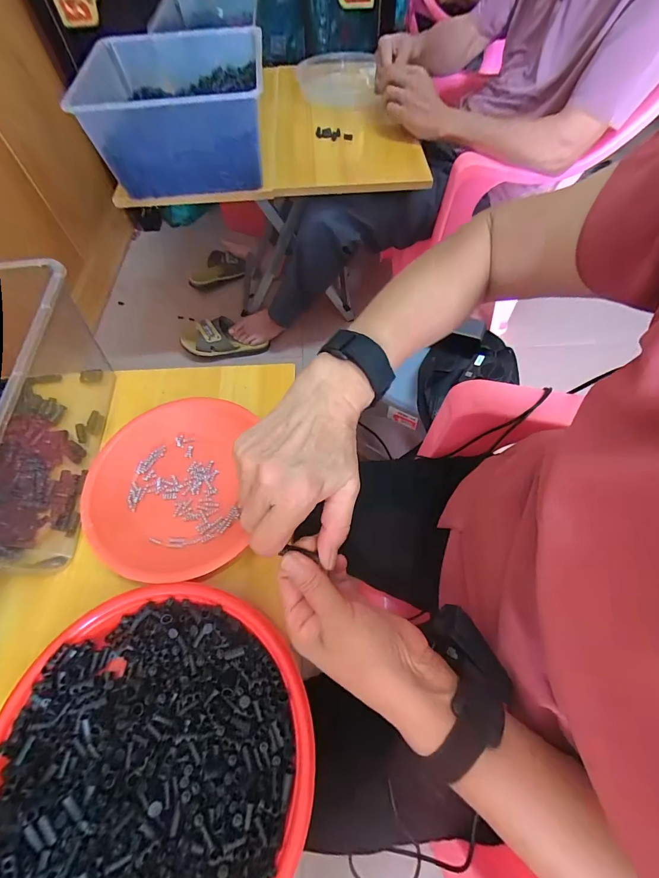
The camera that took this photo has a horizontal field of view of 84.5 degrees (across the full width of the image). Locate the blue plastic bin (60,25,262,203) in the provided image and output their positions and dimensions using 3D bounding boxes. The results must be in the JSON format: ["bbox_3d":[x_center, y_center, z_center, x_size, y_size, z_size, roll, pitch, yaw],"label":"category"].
[{"bbox_3d":[-0.259,-0.575,0.652,0.278,0.144,0.296,-5,61,-2],"label":"blue plastic bin"}]

